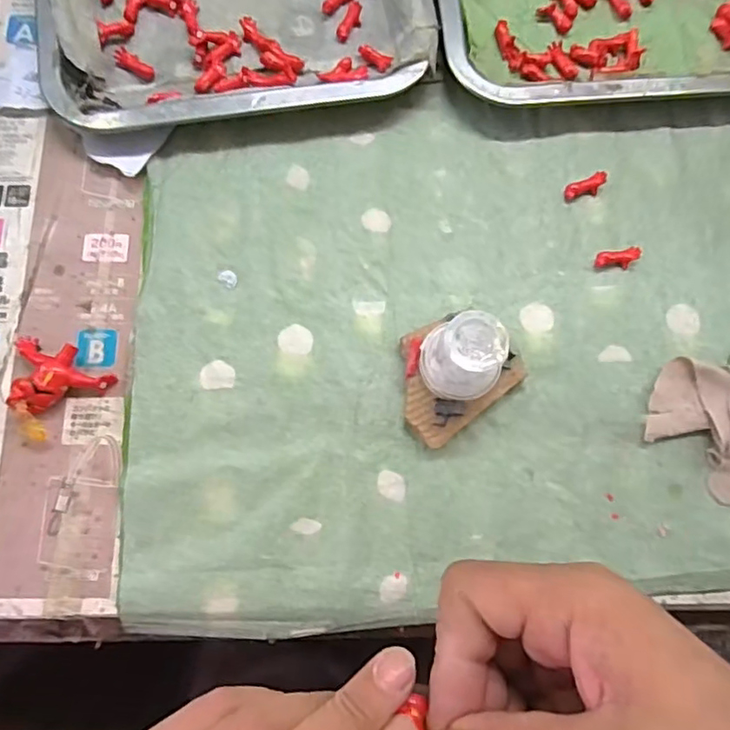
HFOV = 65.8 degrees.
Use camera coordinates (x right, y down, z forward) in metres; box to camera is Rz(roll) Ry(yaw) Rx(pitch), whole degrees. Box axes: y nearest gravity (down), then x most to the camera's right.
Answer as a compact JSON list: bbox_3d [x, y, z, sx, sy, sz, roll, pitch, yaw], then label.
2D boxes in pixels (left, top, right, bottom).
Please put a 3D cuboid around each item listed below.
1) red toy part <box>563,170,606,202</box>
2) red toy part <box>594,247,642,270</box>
[{"bbox_3d":[0.121,-0.098,0.310,0.024,0.006,0.010,-21,79,-5],"label":"red toy part"},{"bbox_3d":[0.135,-0.056,0.301,0.023,0.007,0.010,-9,78,-3],"label":"red toy part"}]

